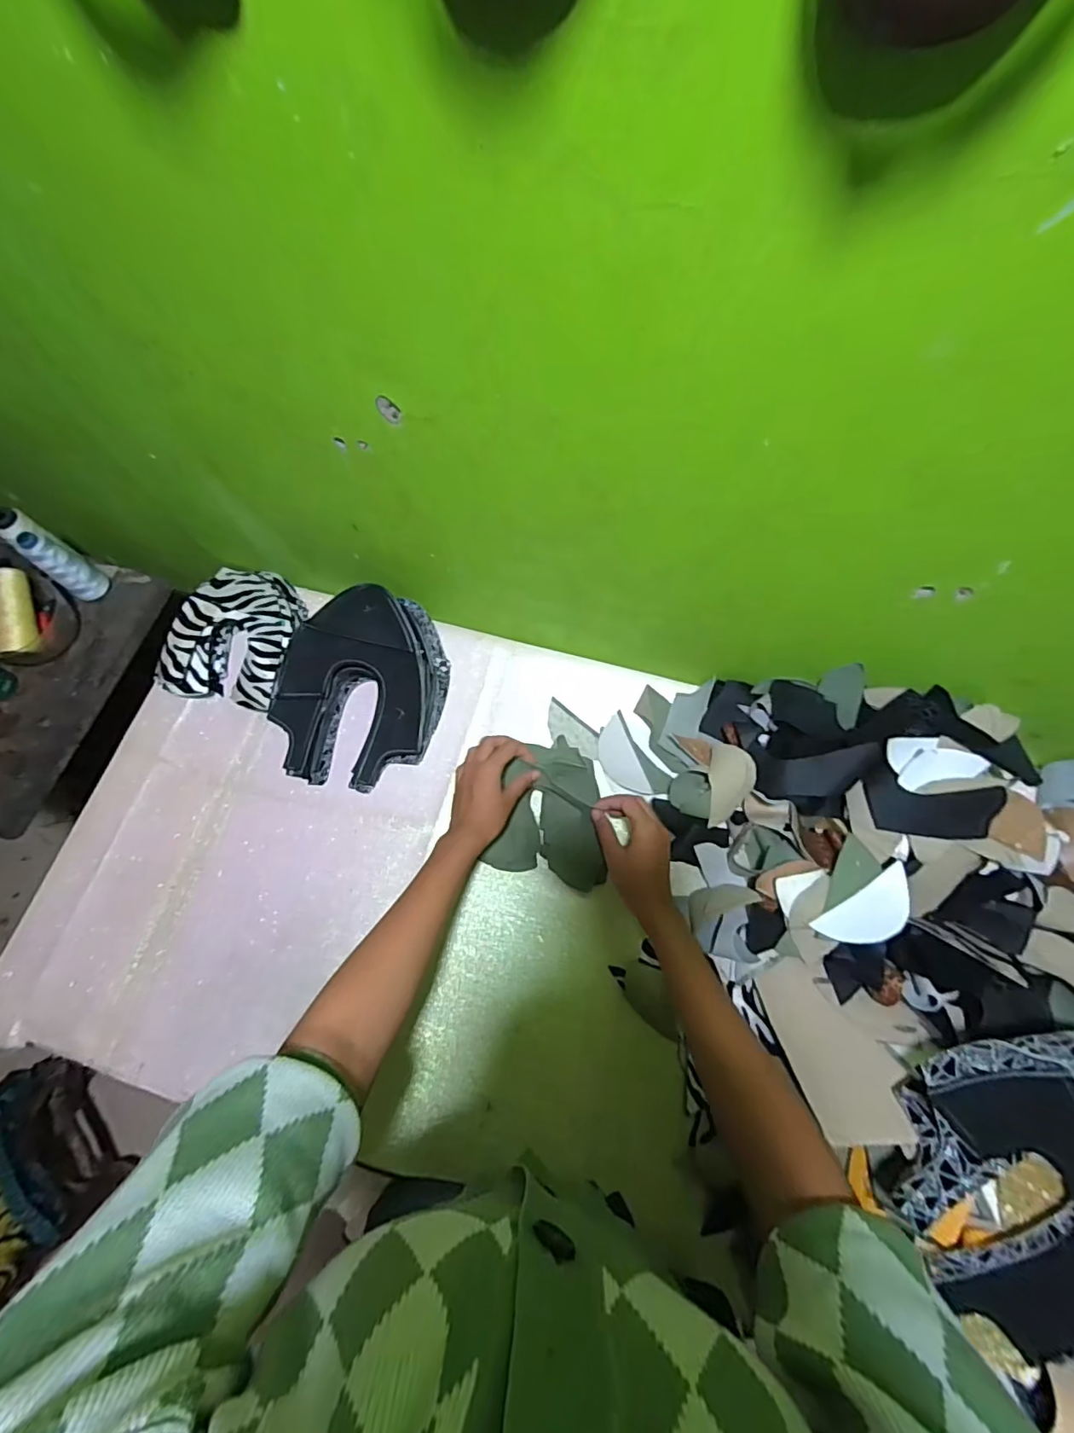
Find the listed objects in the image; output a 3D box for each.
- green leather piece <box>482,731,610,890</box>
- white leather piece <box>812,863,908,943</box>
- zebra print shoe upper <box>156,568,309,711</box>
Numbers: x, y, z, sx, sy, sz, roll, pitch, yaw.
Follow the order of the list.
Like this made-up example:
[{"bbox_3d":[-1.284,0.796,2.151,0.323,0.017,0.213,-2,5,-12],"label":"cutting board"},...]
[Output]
[{"bbox_3d":[0.025,0.107,0.629,0.126,0.050,0.159,13,72,6],"label":"green leather piece"},{"bbox_3d":[0.326,0.191,0.522,0.102,0.005,0.045,-35,55,0],"label":"white leather piece"},{"bbox_3d":[-0.390,-0.105,0.698,0.162,0.073,0.183,7,71,5],"label":"zebra print shoe upper"}]

